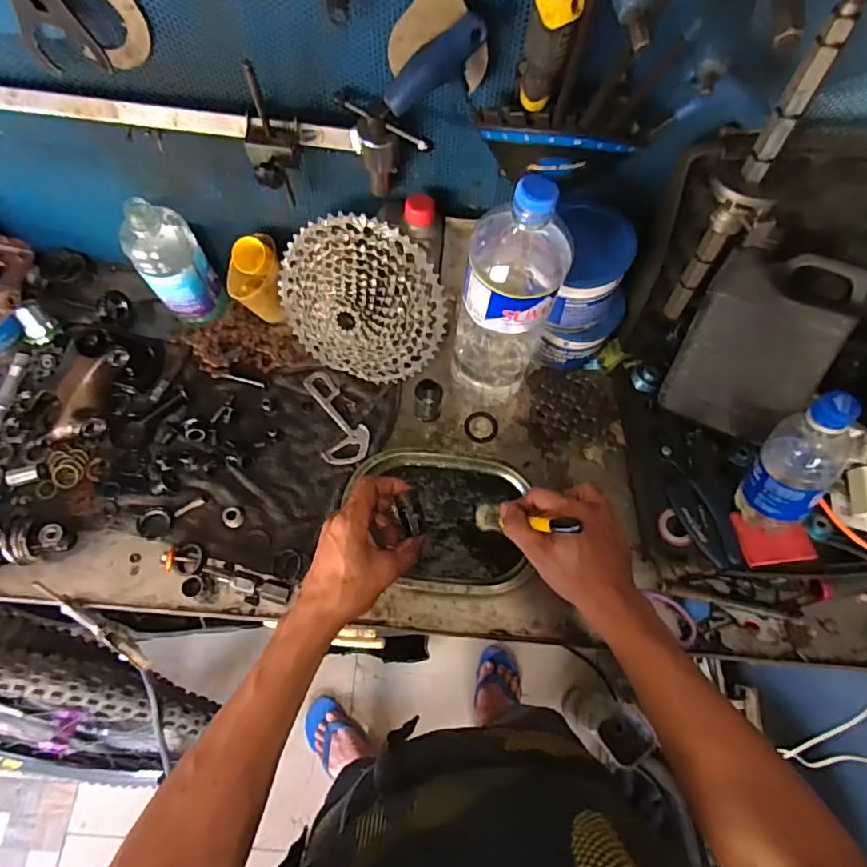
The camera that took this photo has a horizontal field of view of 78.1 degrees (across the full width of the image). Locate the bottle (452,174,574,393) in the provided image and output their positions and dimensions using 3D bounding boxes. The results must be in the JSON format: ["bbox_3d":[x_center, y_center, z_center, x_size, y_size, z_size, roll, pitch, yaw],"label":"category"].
[{"bbox_3d":[0.073,-0.124,0.533,0.093,0.307,0.091,18,70,5],"label":"bottle"}]

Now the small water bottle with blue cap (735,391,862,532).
[{"bbox_3d":[0.340,0.028,0.495,0.059,0.169,0.055,-1,43,-2],"label":"small water bottle with blue cap"}]

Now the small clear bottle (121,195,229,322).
[{"bbox_3d":[-0.303,-0.197,0.622,0.071,0.161,0.058,-35,74,-13],"label":"small clear bottle"}]

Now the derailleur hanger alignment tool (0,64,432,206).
[{"bbox_3d":[-0.221,-0.267,0.493,0.428,0.081,0.067,8,69,2],"label":"derailleur hanger alignment tool"}]

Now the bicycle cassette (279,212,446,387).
[{"bbox_3d":[-0.086,-0.137,0.597,0.191,0.185,0.040,24,39,0],"label":"bicycle cassette"}]

